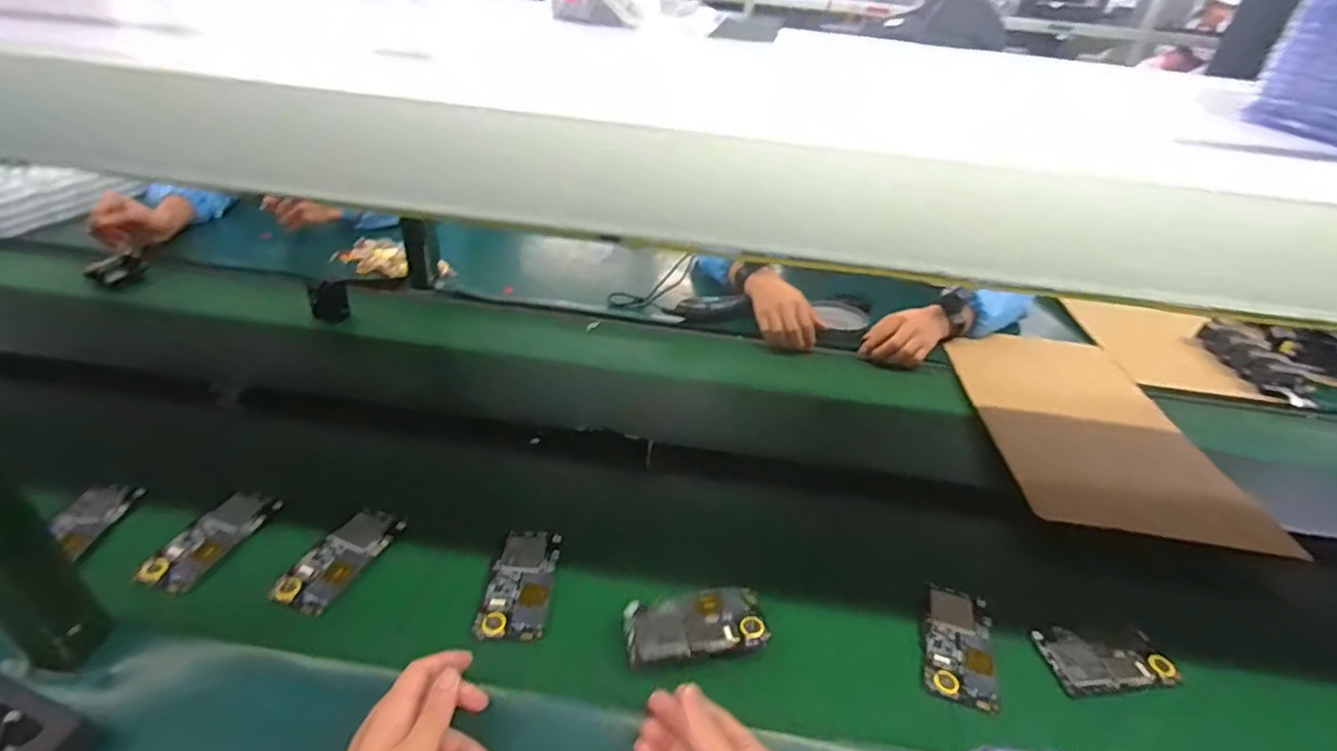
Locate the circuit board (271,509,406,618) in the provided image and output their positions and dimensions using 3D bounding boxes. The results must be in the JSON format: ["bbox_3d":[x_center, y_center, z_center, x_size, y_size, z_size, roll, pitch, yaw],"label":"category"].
[{"bbox_3d":[-0.330,0.182,0.617,0.059,0.016,0.124,18,38,14],"label":"circuit board"}]

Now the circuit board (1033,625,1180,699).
[{"bbox_3d":[0.422,0.272,0.588,0.116,0.007,0.063,1,37,-8],"label":"circuit board"}]

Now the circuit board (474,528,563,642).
[{"bbox_3d":[-0.146,0.207,0.609,0.060,0.016,0.123,6,37,-1],"label":"circuit board"}]

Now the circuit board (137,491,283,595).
[{"bbox_3d":[-0.467,0.166,0.624,0.061,0.019,0.121,17,38,13],"label":"circuit board"}]

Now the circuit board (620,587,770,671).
[{"bbox_3d":[0.024,0.224,0.553,0.124,0.012,0.067,-6,31,-6],"label":"circuit board"}]

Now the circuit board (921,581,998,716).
[{"bbox_3d":[0.280,0.260,0.588,0.063,0.013,0.117,17,38,14],"label":"circuit board"}]

